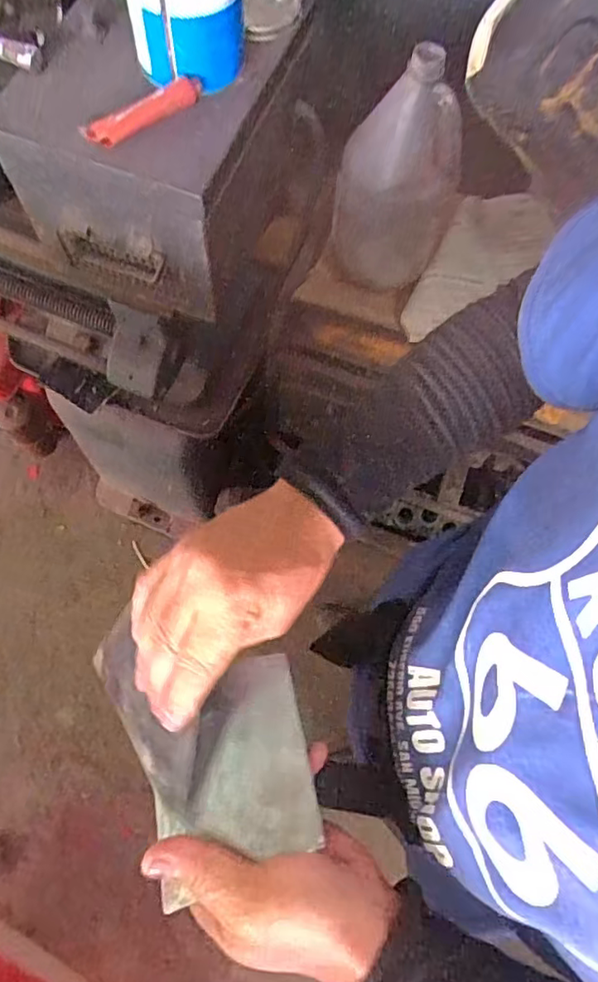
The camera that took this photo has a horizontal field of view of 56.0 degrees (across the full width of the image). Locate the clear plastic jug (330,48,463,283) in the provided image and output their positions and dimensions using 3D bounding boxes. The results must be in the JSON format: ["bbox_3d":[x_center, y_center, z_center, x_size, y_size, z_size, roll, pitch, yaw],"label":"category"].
[{"bbox_3d":[0.122,-0.378,0.719,0.157,0.277,0.118,14,70,3],"label":"clear plastic jug"}]

